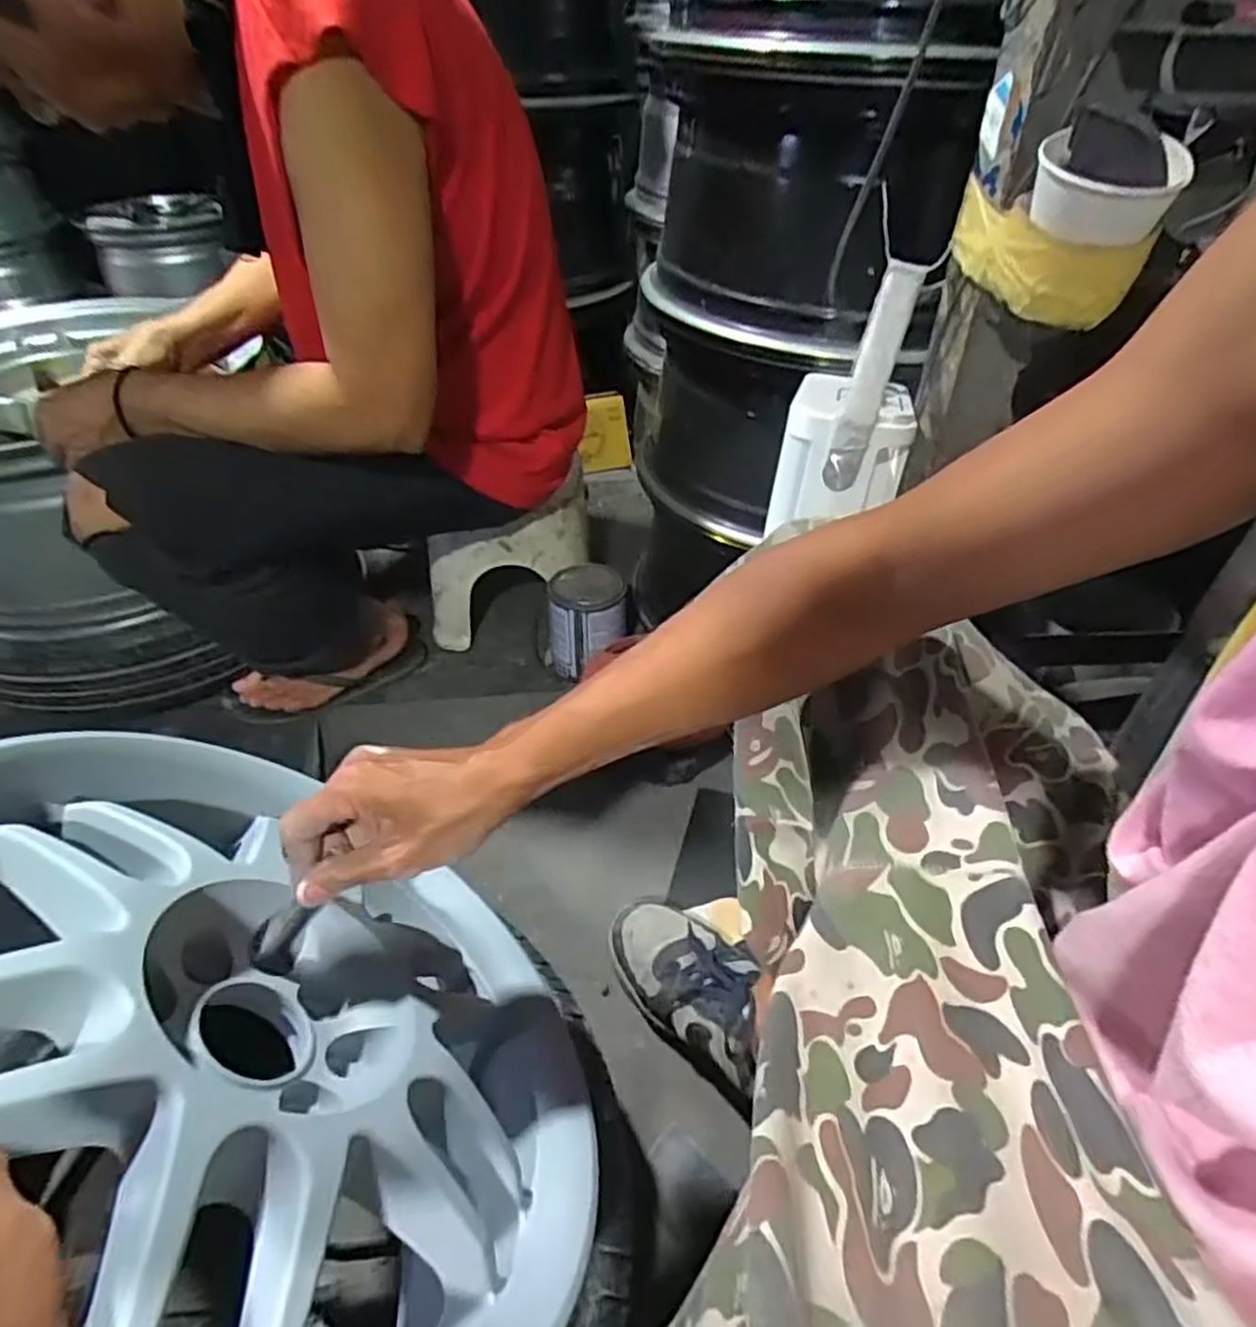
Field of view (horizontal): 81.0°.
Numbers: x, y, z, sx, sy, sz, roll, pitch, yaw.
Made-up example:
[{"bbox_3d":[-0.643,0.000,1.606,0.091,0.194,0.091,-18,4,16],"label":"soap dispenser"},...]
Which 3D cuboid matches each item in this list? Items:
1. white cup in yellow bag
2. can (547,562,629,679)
[{"bbox_3d":[0.278,-0.290,0.478,0.076,0.103,0.119,-1,41,-1],"label":"white cup in yellow bag"},{"bbox_3d":[-0.055,-0.058,1.030,0.102,0.134,0.111,-2,41,-2],"label":"can"}]

